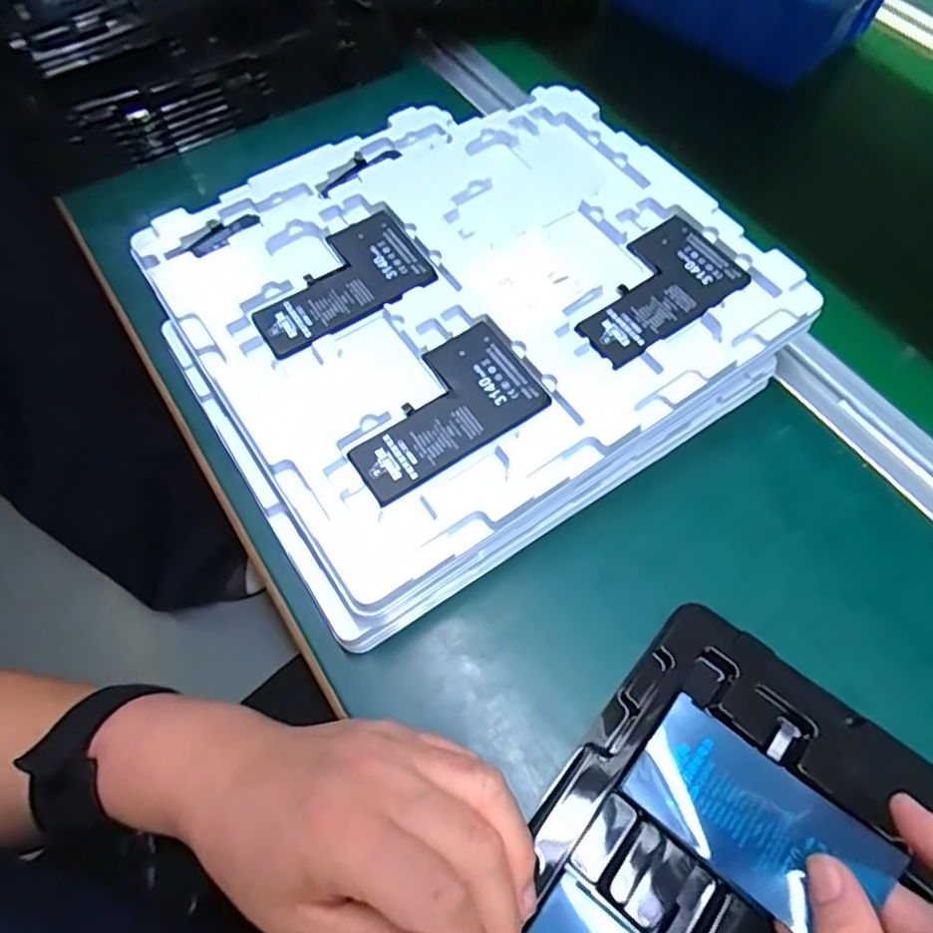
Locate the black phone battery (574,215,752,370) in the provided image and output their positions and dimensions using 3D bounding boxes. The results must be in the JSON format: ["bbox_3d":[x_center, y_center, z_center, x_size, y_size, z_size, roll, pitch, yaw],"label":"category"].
[{"bbox_3d":[0.096,-0.094,0.325,0.096,0.005,0.058,-33,67,-15],"label":"black phone battery"}]

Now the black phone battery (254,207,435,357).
[{"bbox_3d":[-0.069,-0.100,0.330,0.095,0.006,0.063,-30,66,-14],"label":"black phone battery"}]

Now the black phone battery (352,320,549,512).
[{"bbox_3d":[-0.014,-0.028,0.295,0.095,0.006,0.058,-32,66,-15],"label":"black phone battery"}]

